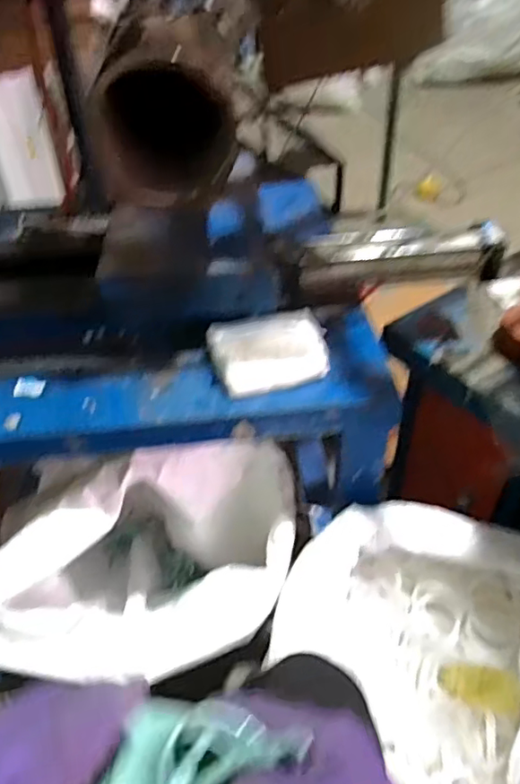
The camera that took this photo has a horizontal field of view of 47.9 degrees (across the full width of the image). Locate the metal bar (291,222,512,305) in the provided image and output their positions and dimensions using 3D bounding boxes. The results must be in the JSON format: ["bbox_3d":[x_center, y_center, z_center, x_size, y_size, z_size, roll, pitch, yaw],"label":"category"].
[{"bbox_3d":[0.176,-0.172,0.781,0.278,0.072,0.067,-6,43,-4],"label":"metal bar"}]

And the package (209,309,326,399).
[{"bbox_3d":[0.011,-0.052,0.683,0.130,0.058,0.086,-13,44,-11],"label":"package"}]

